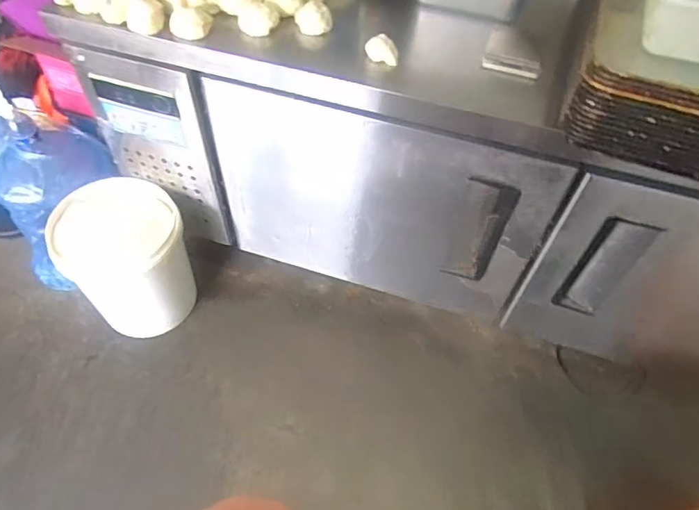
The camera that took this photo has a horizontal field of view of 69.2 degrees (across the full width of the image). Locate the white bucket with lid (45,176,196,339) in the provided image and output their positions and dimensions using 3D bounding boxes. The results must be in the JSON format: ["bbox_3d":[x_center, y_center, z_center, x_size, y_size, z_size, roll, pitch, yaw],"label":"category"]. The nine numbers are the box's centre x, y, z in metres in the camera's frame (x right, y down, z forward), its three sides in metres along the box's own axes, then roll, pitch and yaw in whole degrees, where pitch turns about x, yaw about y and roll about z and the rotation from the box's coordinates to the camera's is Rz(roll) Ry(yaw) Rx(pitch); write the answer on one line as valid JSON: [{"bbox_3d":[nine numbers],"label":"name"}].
[{"bbox_3d":[-0.598,0.009,1.384,0.294,0.354,0.309,1,53,-2],"label":"white bucket with lid"}]

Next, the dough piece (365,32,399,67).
[{"bbox_3d":[0.059,-0.367,0.906,0.058,0.033,0.040,5,53,1],"label":"dough piece"}]

